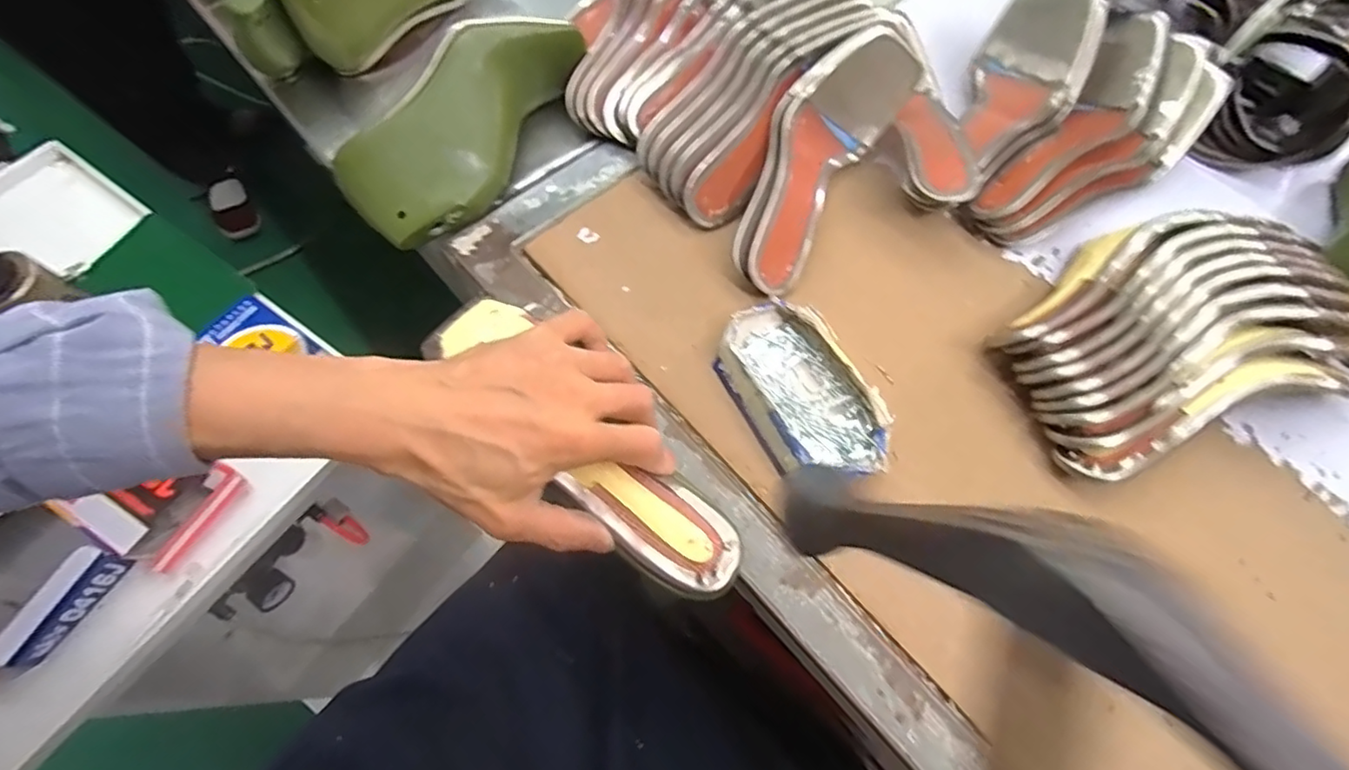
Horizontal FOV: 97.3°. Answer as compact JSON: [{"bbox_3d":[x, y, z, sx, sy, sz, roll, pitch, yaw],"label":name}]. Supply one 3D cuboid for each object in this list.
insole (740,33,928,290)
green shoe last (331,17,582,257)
[{"bbox_3d":[0.106,-0.173,0.460,0.080,0.059,0.223,28,81,11],"label":"insole"},{"bbox_3d":[-0.160,-0.210,0.474,0.085,0.072,0.222,39,70,15],"label":"green shoe last"}]

